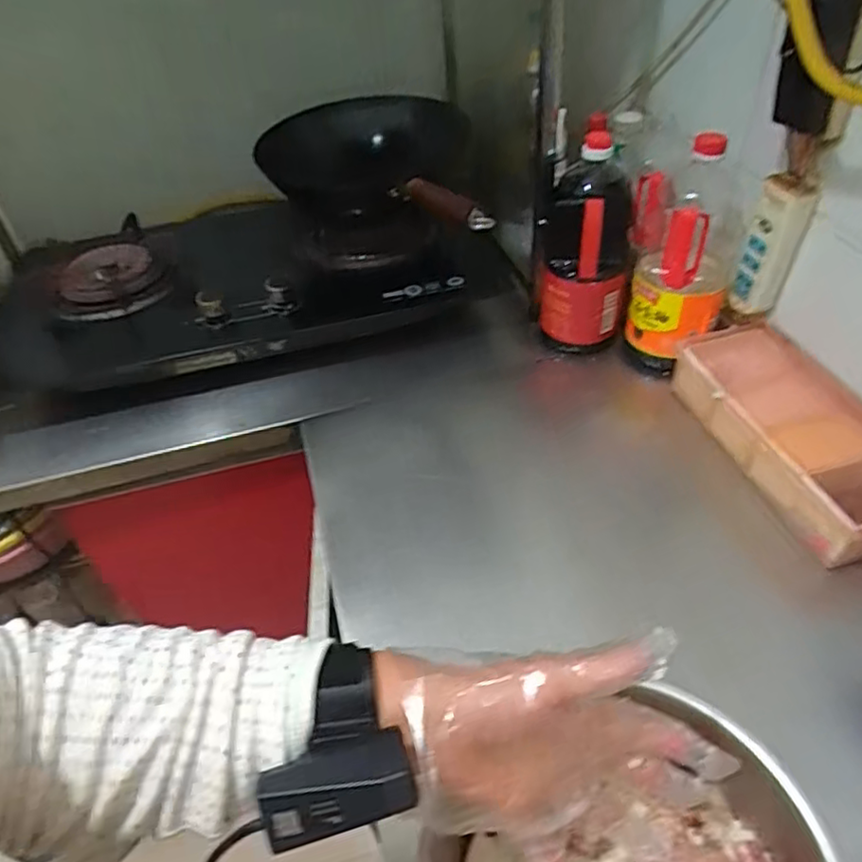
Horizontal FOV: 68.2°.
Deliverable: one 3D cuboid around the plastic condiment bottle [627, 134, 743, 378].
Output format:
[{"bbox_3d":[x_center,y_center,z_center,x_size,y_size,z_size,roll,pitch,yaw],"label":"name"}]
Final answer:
[{"bbox_3d":[0.319,-0.206,0.814,0.116,0.293,0.127,14,47,19],"label":"plastic condiment bottle"}]

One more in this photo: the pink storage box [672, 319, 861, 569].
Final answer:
[{"bbox_3d":[0.409,0.001,0.719,0.139,0.066,0.320,-12,44,-7],"label":"pink storage box"}]

